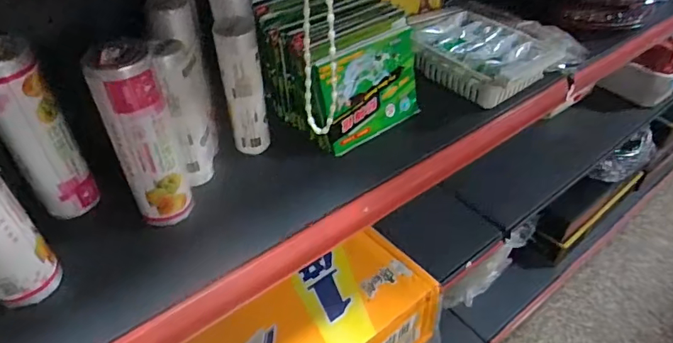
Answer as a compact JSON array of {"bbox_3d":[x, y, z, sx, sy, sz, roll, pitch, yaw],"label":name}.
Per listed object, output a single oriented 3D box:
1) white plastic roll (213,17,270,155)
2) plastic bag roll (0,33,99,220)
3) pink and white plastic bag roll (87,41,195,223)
[{"bbox_3d":[-0.112,-0.098,0.577,0.047,0.176,0.036,-7,45,-9],"label":"white plastic roll"},{"bbox_3d":[-0.312,-0.040,0.497,0.053,0.195,0.061,-27,51,-26],"label":"plastic bag roll"},{"bbox_3d":[-0.193,-0.032,0.481,0.058,0.201,0.048,-19,48,-20],"label":"pink and white plastic bag roll"}]

